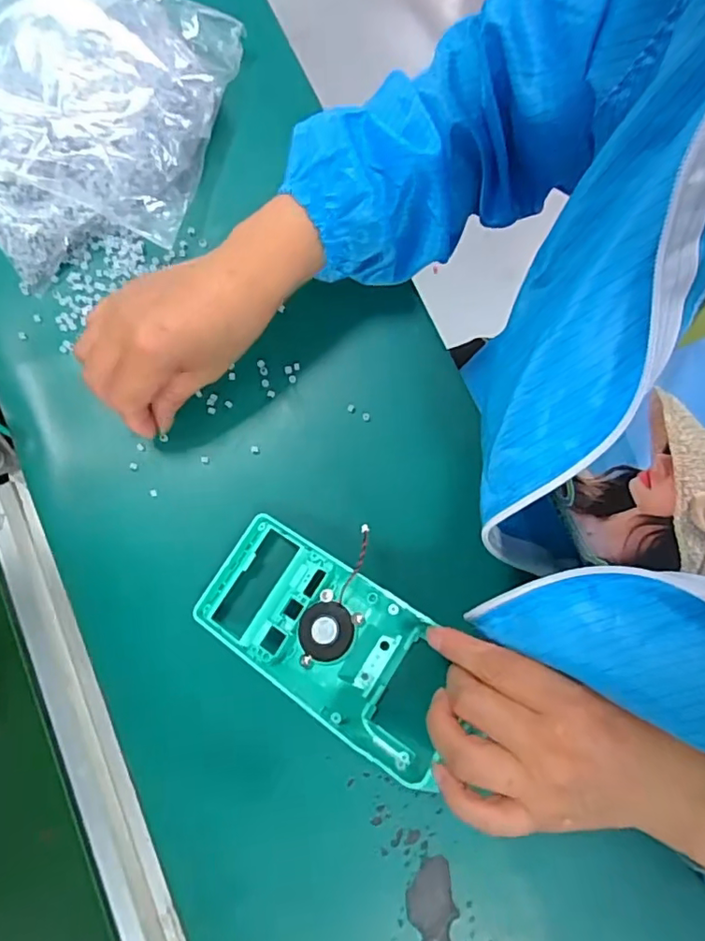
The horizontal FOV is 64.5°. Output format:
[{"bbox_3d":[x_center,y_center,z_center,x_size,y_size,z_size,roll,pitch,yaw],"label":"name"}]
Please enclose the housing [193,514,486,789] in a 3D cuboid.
[{"bbox_3d":[-0.010,0.102,0.343,0.170,0.037,0.086,35,81,6],"label":"housing"}]

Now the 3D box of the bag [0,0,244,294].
[{"bbox_3d":[-0.208,-0.251,0.400,0.201,0.058,0.225,15,79,3],"label":"bag"}]

